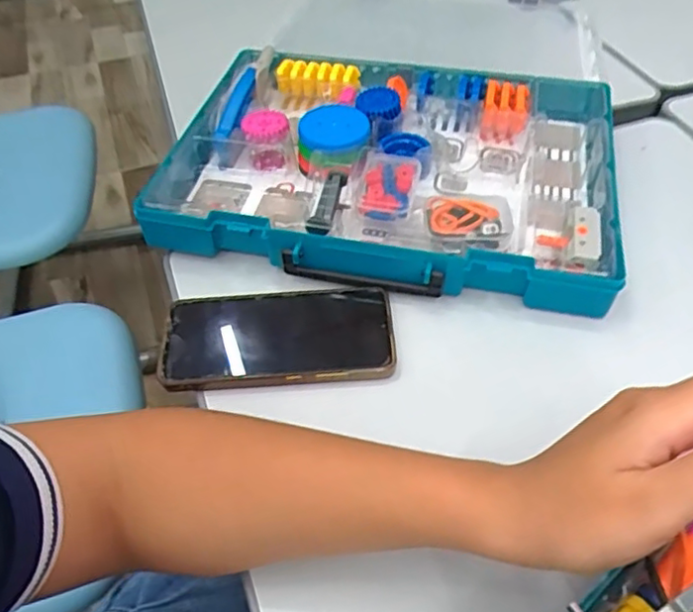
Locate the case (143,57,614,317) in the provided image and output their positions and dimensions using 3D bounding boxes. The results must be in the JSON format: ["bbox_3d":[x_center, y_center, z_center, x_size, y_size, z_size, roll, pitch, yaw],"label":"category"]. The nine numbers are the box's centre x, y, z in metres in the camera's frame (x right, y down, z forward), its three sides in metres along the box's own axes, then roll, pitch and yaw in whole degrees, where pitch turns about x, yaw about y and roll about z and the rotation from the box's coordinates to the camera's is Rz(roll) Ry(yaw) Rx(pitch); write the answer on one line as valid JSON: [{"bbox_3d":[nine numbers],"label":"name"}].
[{"bbox_3d":[0.036,-0.130,0.539,0.368,0.053,0.263,8,48,8],"label":"case"}]

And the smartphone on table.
[{"bbox_3d":[-0.048,0.022,0.443,0.158,0.013,0.080,-4,48,-3],"label":"smartphone on table"}]

